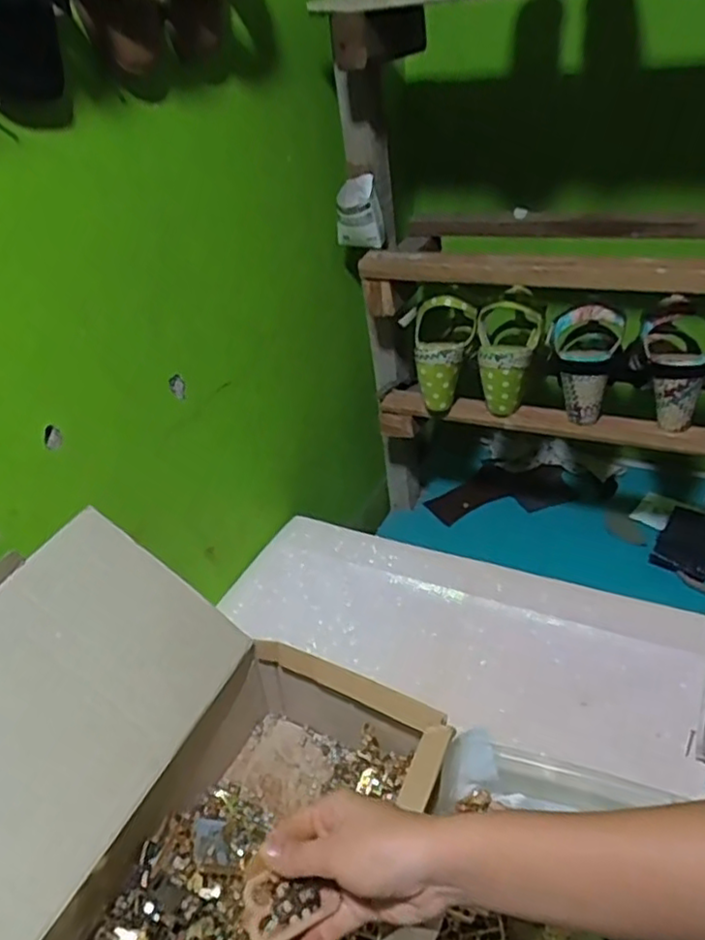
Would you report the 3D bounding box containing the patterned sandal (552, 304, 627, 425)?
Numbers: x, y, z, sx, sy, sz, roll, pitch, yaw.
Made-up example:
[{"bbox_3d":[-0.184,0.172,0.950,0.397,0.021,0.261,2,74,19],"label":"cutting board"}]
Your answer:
[{"bbox_3d":[0.273,-0.128,0.796,0.080,0.128,0.082,5,36,18],"label":"patterned sandal"}]

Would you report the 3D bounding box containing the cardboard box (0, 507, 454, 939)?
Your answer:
[{"bbox_3d":[-0.145,0.243,0.480,0.332,0.219,0.333,12,40,25],"label":"cardboard box"}]

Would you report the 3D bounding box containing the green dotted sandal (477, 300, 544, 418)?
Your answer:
[{"bbox_3d":[0.192,-0.139,0.835,0.079,0.127,0.075,3,35,15],"label":"green dotted sandal"}]

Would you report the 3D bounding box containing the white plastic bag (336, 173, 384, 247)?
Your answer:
[{"bbox_3d":[0.007,-0.314,0.834,0.054,0.078,0.049,-6,36,2],"label":"white plastic bag"}]

